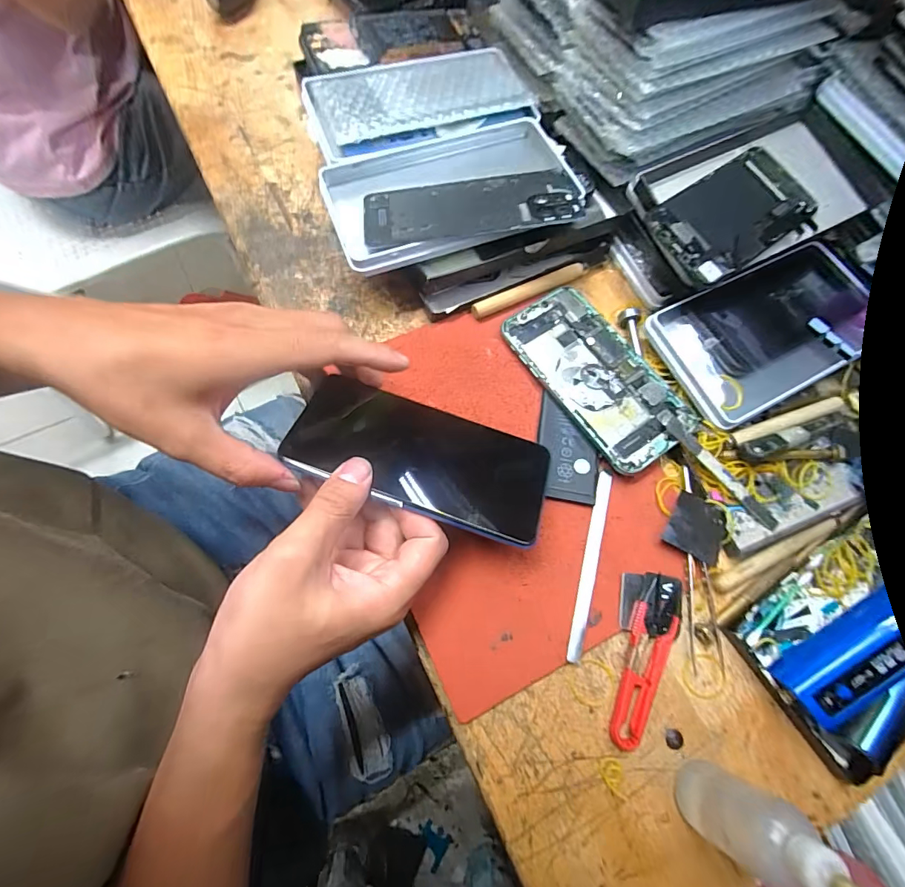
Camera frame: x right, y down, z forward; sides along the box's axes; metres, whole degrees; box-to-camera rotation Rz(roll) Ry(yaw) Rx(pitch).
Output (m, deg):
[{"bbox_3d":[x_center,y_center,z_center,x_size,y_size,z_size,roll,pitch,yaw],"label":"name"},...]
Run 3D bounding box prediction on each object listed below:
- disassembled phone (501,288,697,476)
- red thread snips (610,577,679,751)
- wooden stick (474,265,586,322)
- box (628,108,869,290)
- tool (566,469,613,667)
[{"bbox_3d":[0.107,-0.052,0.328,0.073,0.013,0.147,-33,77,-13],"label":"disassembled phone"},{"bbox_3d":[0.120,0.138,0.275,0.025,0.010,0.096,20,72,2],"label":"red thread snips"},{"bbox_3d":[0.061,-0.122,0.349,0.098,0.008,0.011,-24,75,-11],"label":"wooden stick"},{"bbox_3d":[0.228,-0.190,0.344,0.187,0.030,0.105,-24,77,-11],"label":"box"},{"bbox_3d":[0.092,0.078,0.293,0.011,0.005,0.127,16,72,1],"label":"tool"}]

